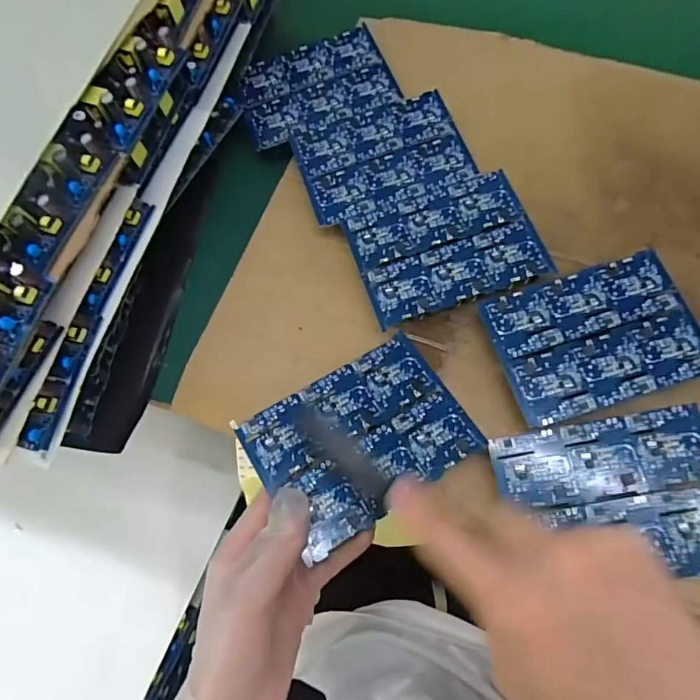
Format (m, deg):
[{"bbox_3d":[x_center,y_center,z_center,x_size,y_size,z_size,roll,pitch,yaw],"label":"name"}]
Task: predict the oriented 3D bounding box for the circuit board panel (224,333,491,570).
[{"bbox_3d":[0.008,0.055,0.295,0.131,0.004,0.094,-28,67,-17],"label":"circuit board panel"}]

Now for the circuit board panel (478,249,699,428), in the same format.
[{"bbox_3d":[0.169,-0.011,0.316,0.131,0.012,0.094,-16,70,-3],"label":"circuit board panel"}]

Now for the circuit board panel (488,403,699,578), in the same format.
[{"bbox_3d":[0.163,0.088,0.279,0.130,0.011,0.092,-9,70,0],"label":"circuit board panel"}]

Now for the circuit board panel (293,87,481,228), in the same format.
[{"bbox_3d":[0.026,-0.165,0.383,0.133,0.004,0.102,-18,71,-2],"label":"circuit board panel"}]

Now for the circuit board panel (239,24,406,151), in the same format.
[{"bbox_3d":[-0.031,-0.235,0.408,0.130,0.004,0.095,-19,72,-2],"label":"circuit board panel"}]

